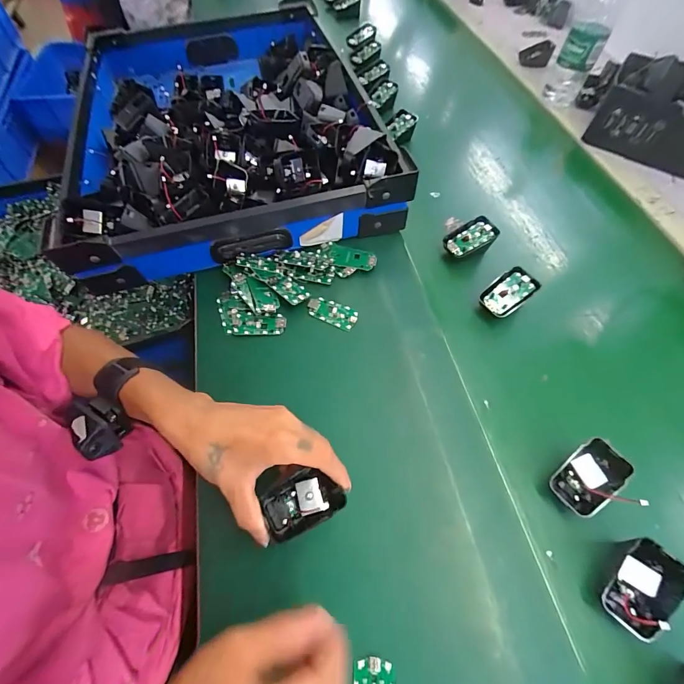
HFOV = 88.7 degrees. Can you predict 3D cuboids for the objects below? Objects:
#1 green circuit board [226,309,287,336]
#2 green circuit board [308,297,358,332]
[{"bbox_3d":[-0.105,-0.023,0.431,0.071,0.007,0.033,1,58,1],"label":"green circuit board"},{"bbox_3d":[-0.012,-0.036,0.438,0.063,0.008,0.030,19,60,12],"label":"green circuit board"}]

